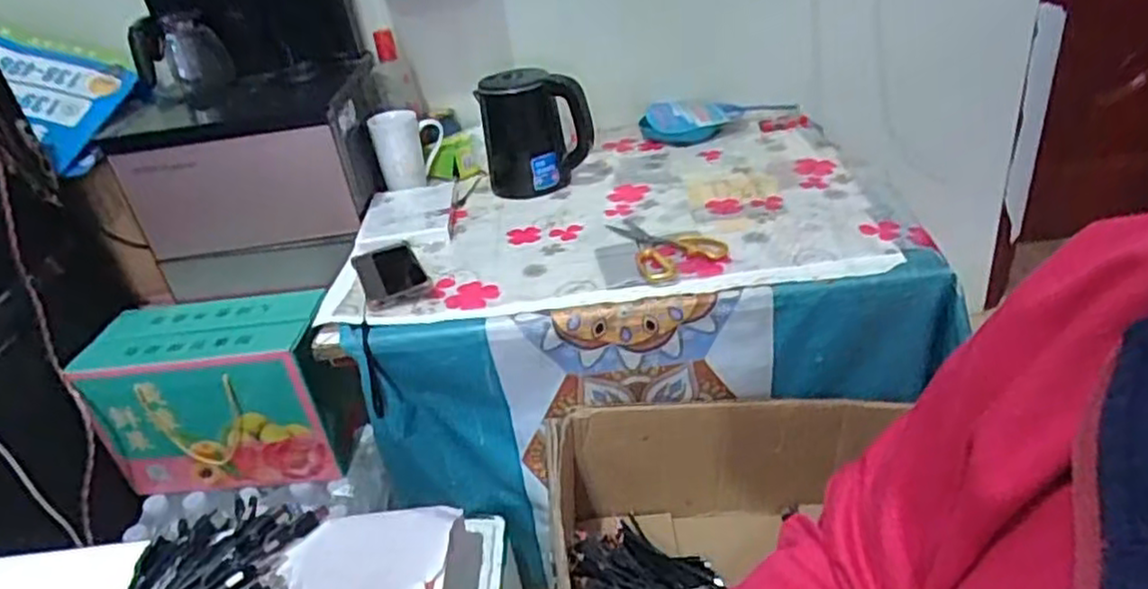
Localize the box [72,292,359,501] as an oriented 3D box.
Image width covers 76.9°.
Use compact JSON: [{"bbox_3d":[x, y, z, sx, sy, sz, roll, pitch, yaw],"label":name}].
[{"bbox_3d":[-0.508,0.147,1.083,0.321,0.239,0.159,-6,31,2],"label":"box"}]

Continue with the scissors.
[{"bbox_3d":[0.118,-0.069,0.912,0.111,0.012,0.172,-13,31,-9],"label":"scissors"}]

